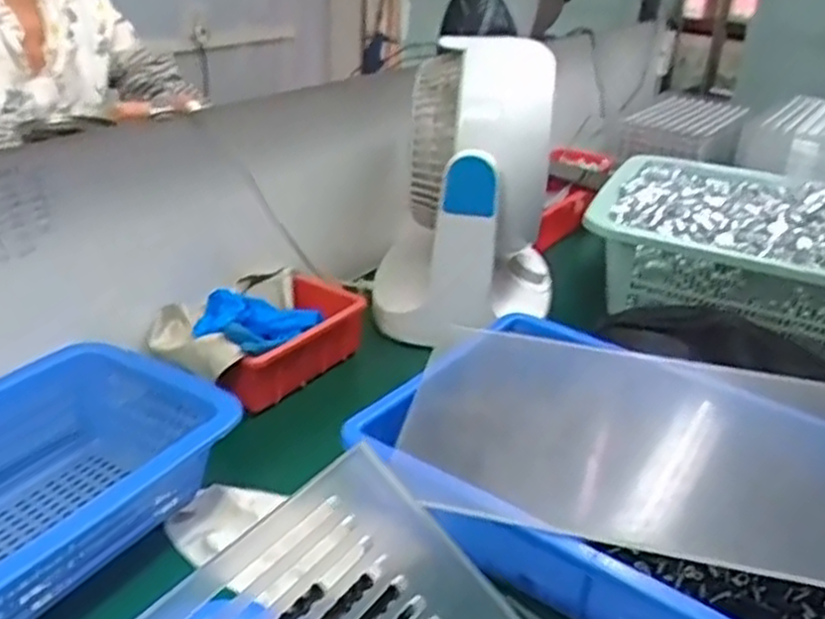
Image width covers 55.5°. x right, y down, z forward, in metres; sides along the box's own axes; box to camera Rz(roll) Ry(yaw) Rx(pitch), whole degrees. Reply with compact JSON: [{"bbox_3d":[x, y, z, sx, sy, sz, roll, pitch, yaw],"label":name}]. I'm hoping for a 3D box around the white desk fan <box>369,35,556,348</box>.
[{"bbox_3d":[0.056,-0.111,0.734,0.179,0.243,0.175,8,27,6],"label":"white desk fan"}]

